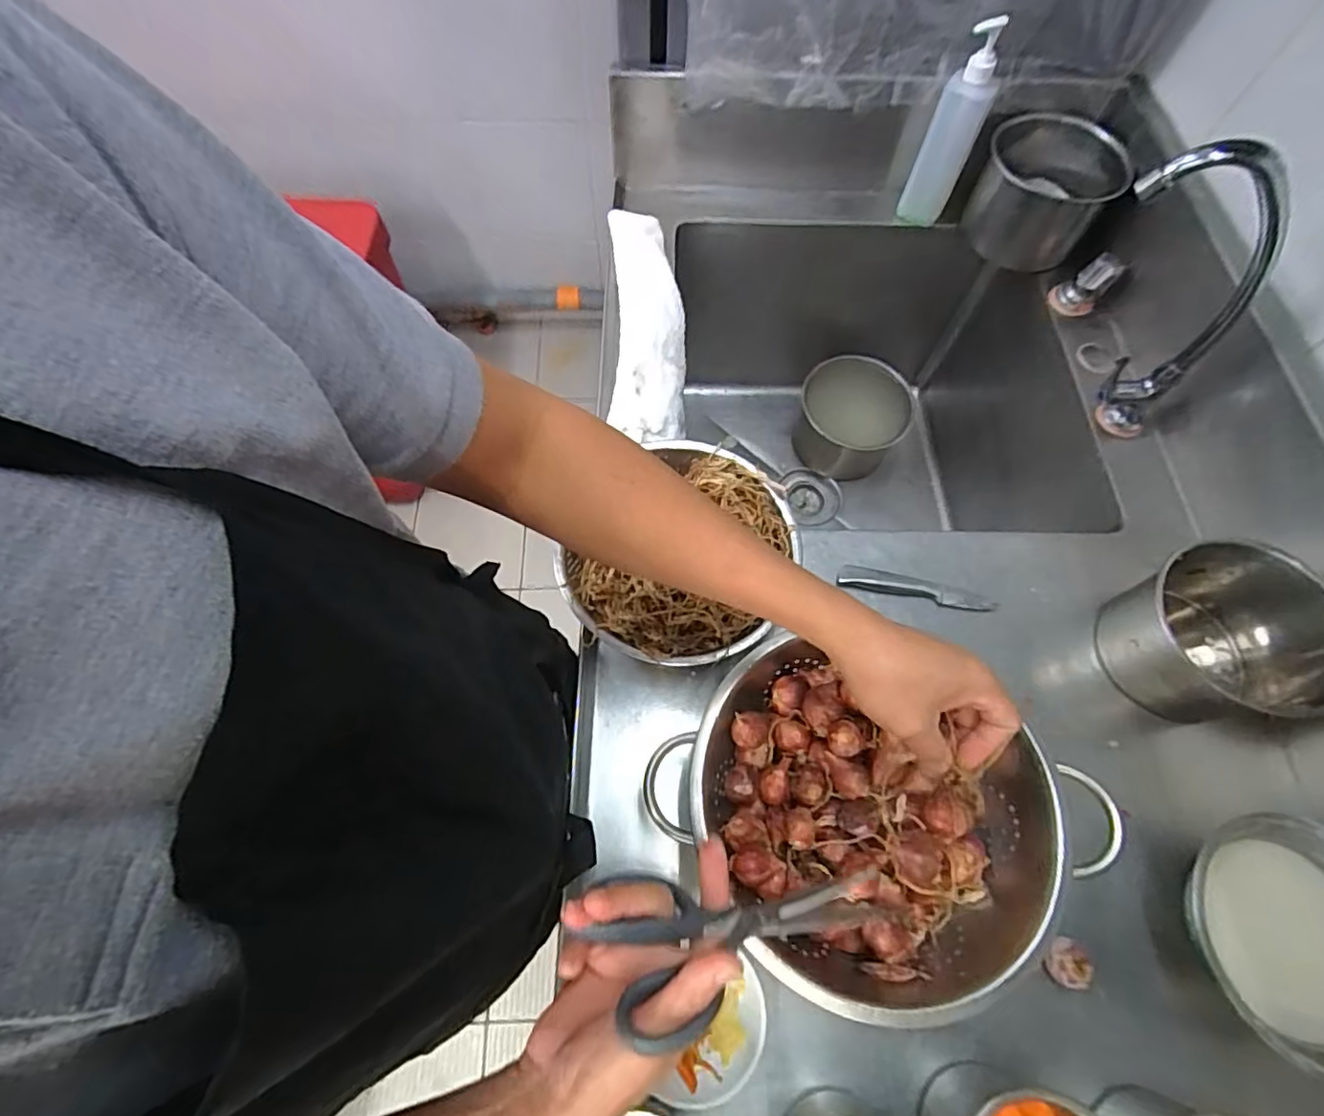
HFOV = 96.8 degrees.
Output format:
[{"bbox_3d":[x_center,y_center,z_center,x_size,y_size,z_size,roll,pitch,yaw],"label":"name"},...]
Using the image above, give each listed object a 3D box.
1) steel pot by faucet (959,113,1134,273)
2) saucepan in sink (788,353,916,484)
[{"bbox_3d":[0.504,-0.485,0.787,0.159,0.110,0.141,21,67,9],"label":"steel pot by faucet"},{"bbox_3d":[0.329,-0.243,1.046,0.182,0.124,0.177,0,66,-1],"label":"saucepan in sink"}]

